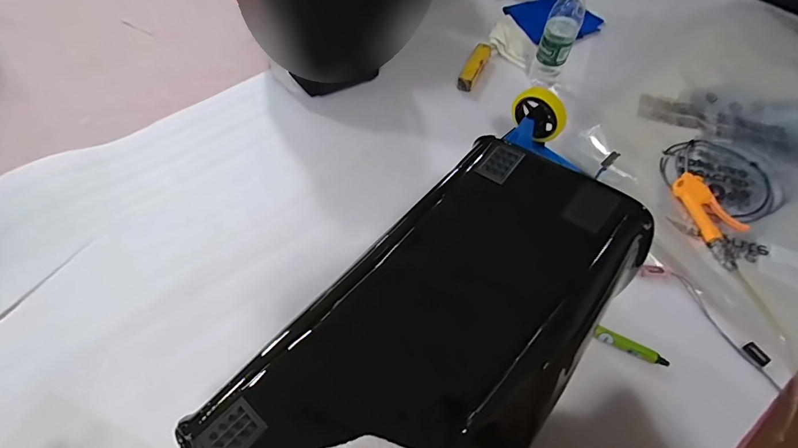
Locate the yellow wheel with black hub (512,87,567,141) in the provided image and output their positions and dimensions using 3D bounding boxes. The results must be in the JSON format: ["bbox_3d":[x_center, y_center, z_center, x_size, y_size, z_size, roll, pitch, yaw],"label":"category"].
[{"bbox_3d":[0.237,-0.187,0.711,0.028,0.085,0.093,-41,66,-20],"label":"yellow wheel with black hub"}]

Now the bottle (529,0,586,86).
[{"bbox_3d":[0.313,-0.370,0.822,0.069,0.219,0.059,18,62,12],"label":"bottle"}]

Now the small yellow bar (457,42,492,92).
[{"bbox_3d":[0.166,-0.349,0.916,0.037,0.020,0.145,24,63,15],"label":"small yellow bar"}]

